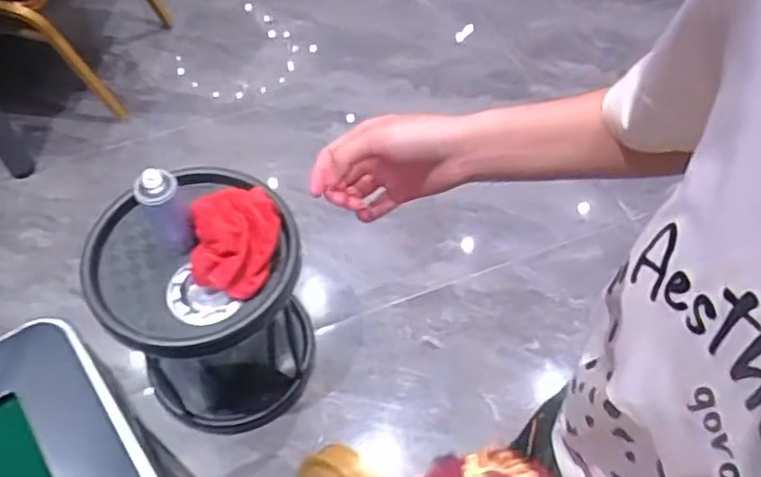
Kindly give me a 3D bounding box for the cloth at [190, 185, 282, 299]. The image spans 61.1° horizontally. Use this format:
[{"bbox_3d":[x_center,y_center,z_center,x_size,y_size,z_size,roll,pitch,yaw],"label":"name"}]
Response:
[{"bbox_3d":[-0.248,-0.009,1.111,0.146,0.096,0.192,-1,57,-2],"label":"cloth"}]

